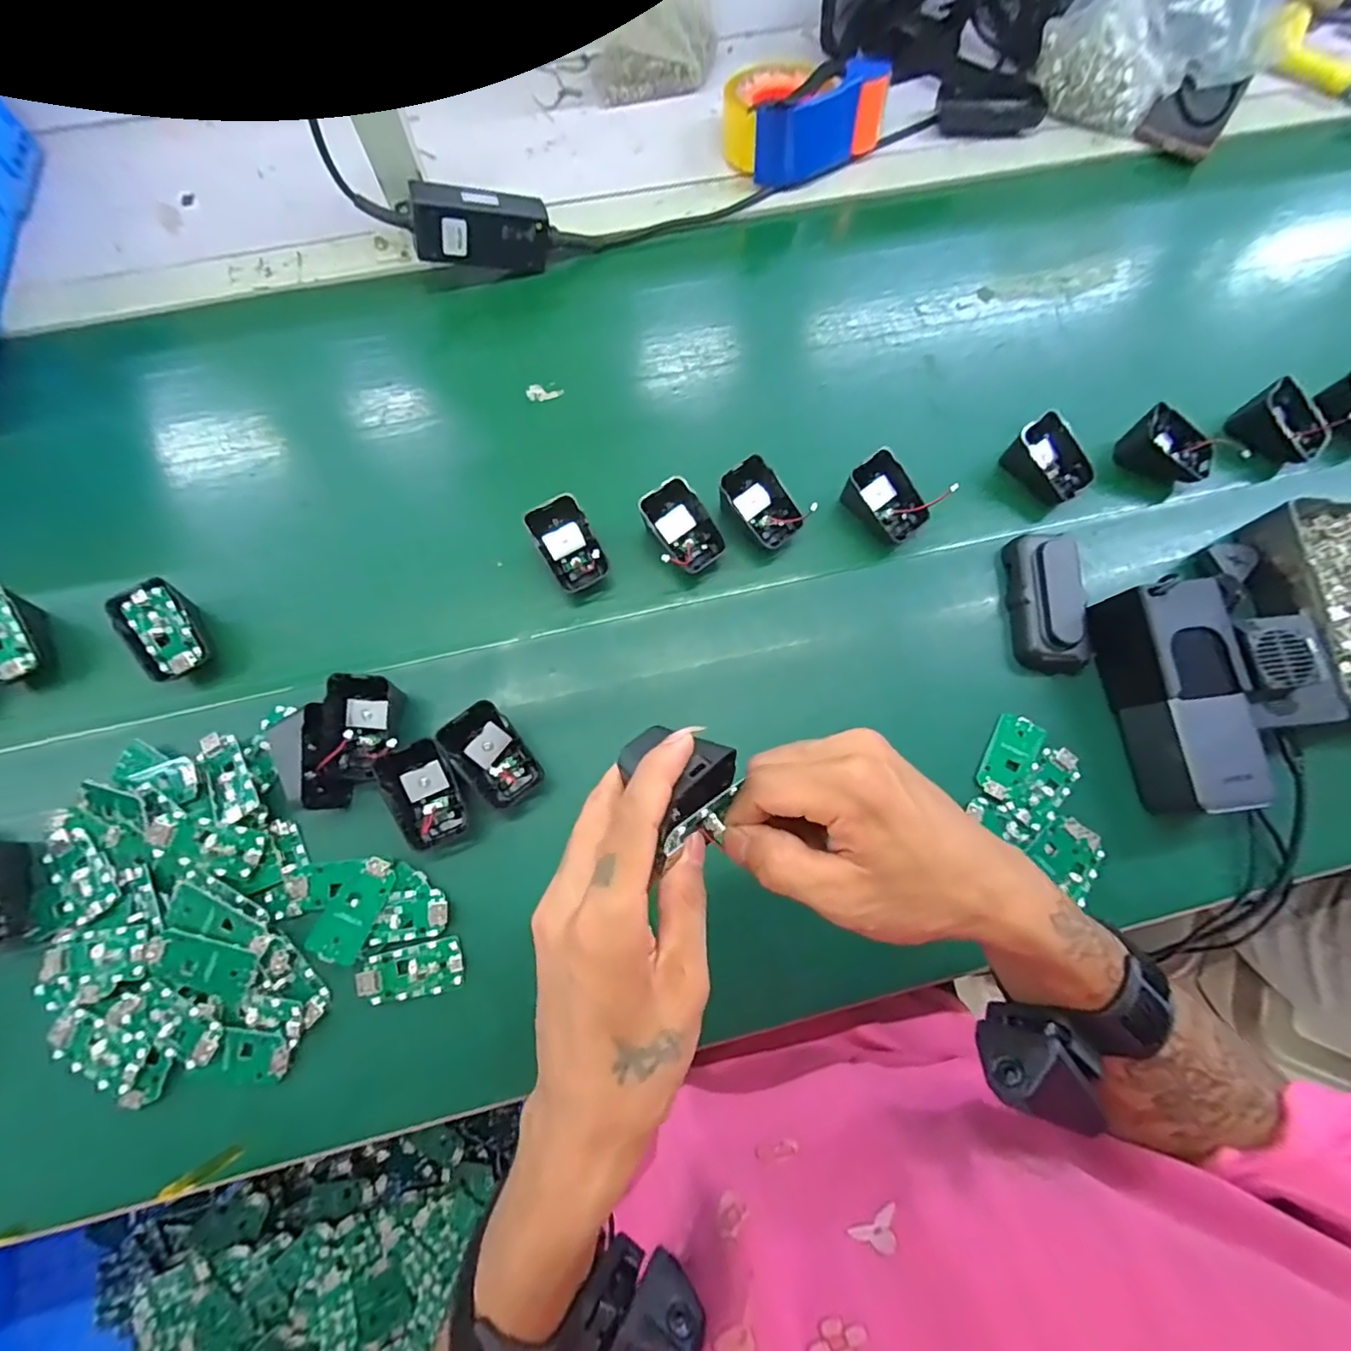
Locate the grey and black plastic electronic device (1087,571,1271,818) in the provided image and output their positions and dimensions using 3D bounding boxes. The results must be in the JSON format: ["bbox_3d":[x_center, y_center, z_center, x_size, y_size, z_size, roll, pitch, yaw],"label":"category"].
[{"bbox_3d":[0.355,0.016,0.411,0.060,0.060,0.151,-9,73,-5],"label":"grey and black plastic electronic device"}]

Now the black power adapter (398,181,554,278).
[{"bbox_3d":[-0.173,-0.399,0.523,0.126,0.055,0.031,-9,72,-22],"label":"black power adapter"}]

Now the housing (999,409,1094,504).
[{"bbox_3d":[0.311,-0.176,0.483,0.049,0.032,0.066,-36,77,-12],"label":"housing"}]

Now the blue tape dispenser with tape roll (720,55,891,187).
[{"bbox_3d":[0.121,-0.572,0.594,0.151,0.069,0.124,-24,75,-9],"label":"blue tape dispenser with tape roll"}]

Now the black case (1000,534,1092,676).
[{"bbox_3d":[0.286,-0.056,0.449,0.054,0.036,0.107,1,72,-1],"label":"black case"}]

